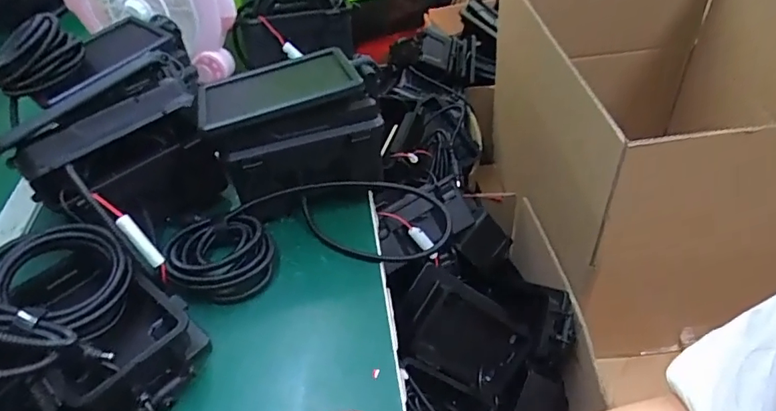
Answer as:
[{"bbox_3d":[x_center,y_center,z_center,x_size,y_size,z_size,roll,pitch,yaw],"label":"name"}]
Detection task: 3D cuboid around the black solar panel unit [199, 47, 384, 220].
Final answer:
[{"bbox_3d":[-0.099,-0.078,0.576,0.168,0.149,0.110,-13,44,-8],"label":"black solar panel unit"}]

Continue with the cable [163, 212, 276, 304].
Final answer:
[{"bbox_3d":[-0.169,0.049,0.528,0.097,0.041,0.099,-3,43,2],"label":"cable"}]

